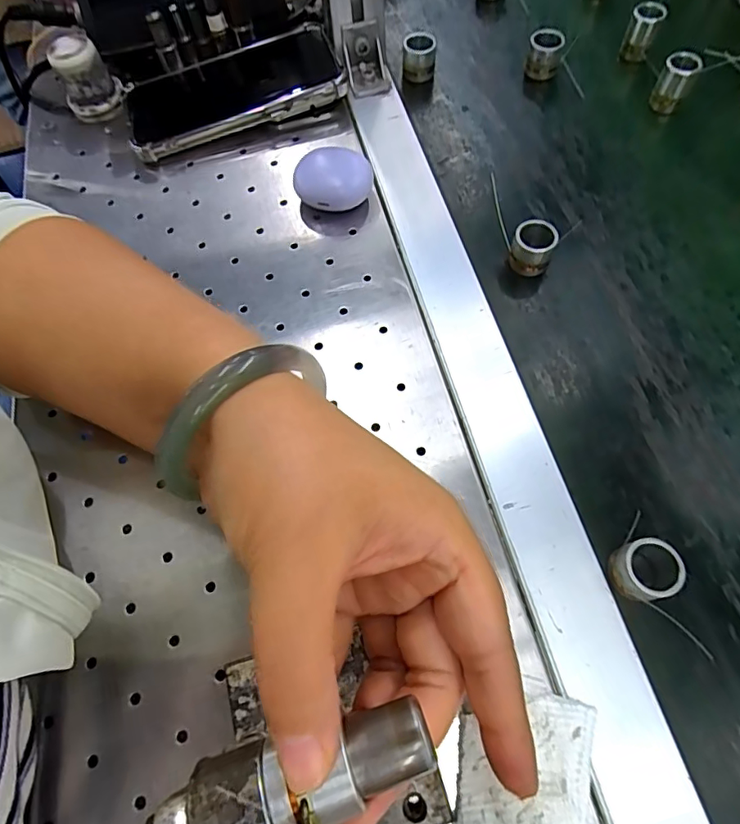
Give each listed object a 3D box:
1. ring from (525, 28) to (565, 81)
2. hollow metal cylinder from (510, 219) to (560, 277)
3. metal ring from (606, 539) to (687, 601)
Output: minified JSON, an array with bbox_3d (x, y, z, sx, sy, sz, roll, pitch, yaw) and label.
[{"bbox_3d":[0.132,-0.269,0.381,0.024,0.031,0.024,-1,65,2],"label":"ring"},{"bbox_3d":[0.100,-0.101,0.310,0.025,0.025,0.020,11,66,8],"label":"hollow metal cylinder"},{"bbox_3d":[0.123,0.072,0.228,0.026,0.024,0.024,-1,65,2],"label":"metal ring"}]

